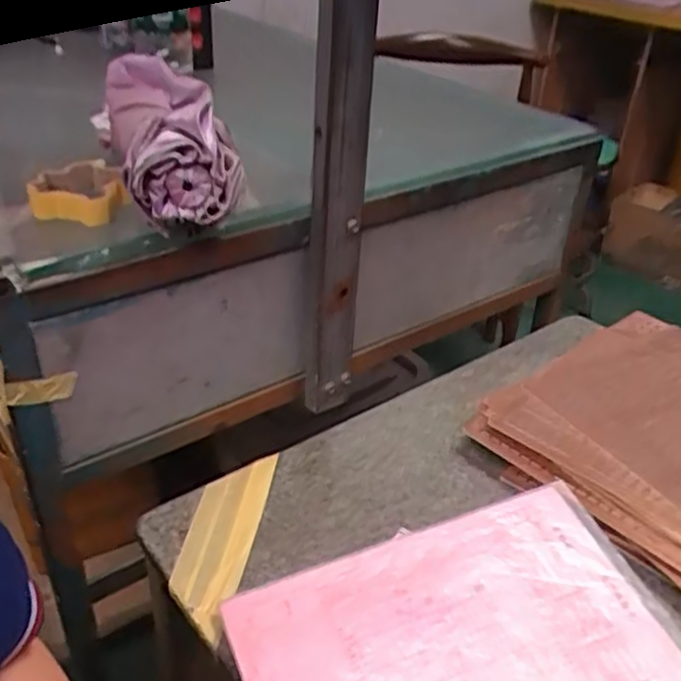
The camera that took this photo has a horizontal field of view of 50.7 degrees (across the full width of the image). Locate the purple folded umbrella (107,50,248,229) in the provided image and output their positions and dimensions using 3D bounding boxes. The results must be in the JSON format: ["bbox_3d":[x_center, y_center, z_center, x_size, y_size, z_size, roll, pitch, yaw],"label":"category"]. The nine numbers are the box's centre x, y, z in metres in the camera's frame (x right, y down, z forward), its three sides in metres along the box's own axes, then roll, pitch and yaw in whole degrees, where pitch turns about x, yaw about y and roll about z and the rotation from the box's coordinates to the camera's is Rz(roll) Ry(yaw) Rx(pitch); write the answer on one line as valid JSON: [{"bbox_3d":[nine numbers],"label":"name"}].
[{"bbox_3d":[-0.131,-0.160,0.547,0.076,0.070,0.195,-9,36,-17],"label":"purple folded umbrella"}]

